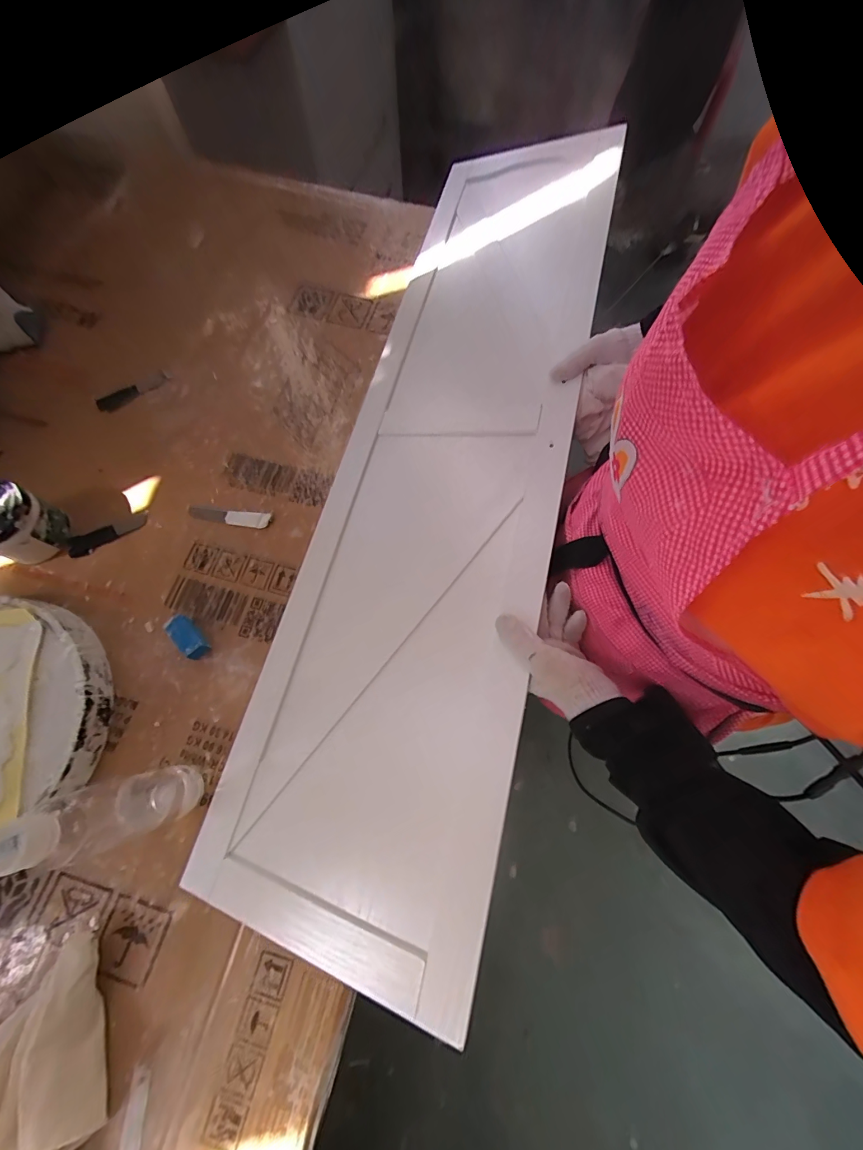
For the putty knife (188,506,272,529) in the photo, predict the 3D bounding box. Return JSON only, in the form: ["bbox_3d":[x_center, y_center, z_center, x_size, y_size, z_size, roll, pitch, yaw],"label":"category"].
[{"bbox_3d":[-0.291,-0.083,0.569,0.126,0.012,0.022,9,70,4],"label":"putty knife"}]

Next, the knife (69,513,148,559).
[{"bbox_3d":[-0.455,-0.059,0.562,0.104,0.010,0.028,-28,72,-9],"label":"knife"}]

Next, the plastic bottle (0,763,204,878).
[{"bbox_3d":[-0.280,0.208,0.356,0.047,0.195,0.056,-14,70,-5],"label":"plastic bottle"}]

